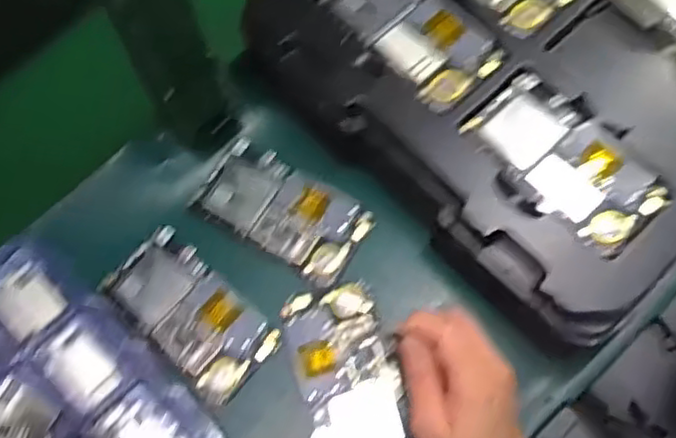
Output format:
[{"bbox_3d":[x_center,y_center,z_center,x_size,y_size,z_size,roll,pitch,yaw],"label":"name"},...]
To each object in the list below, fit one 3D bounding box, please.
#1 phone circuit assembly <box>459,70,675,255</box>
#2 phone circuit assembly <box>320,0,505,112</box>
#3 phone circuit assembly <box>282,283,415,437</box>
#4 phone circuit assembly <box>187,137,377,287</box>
[{"bbox_3d":[0.149,-0.038,0.457,0.067,0.007,0.126,-41,75,-11],"label":"phone circuit assembly"},{"bbox_3d":[0.051,-0.134,0.490,0.074,0.006,0.122,-38,74,-10],"label":"phone circuit assembly"},{"bbox_3d":[0.007,0.110,0.483,0.066,0.011,0.124,-14,71,-3],"label":"phone circuit assembly"},{"bbox_3d":[-0.042,-0.005,0.519,0.122,0.013,0.064,29,74,11],"label":"phone circuit assembly"}]

